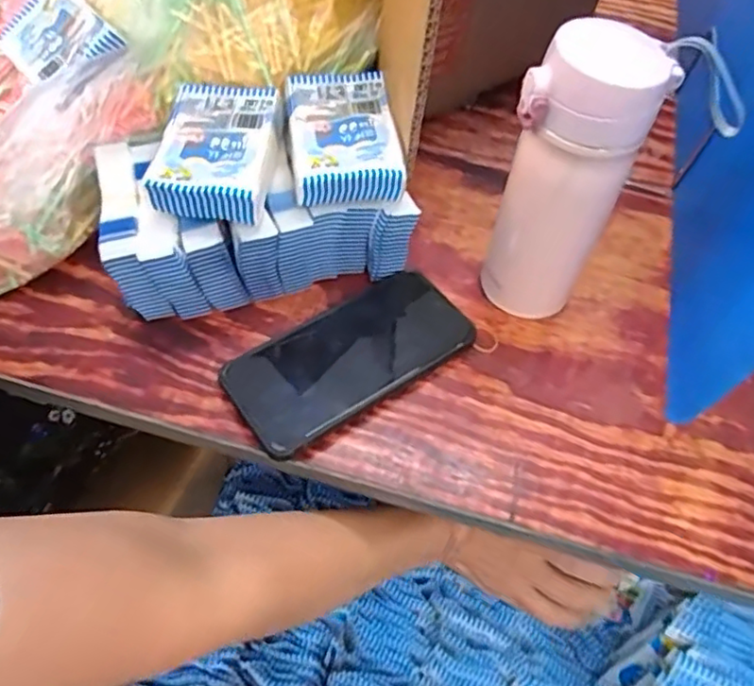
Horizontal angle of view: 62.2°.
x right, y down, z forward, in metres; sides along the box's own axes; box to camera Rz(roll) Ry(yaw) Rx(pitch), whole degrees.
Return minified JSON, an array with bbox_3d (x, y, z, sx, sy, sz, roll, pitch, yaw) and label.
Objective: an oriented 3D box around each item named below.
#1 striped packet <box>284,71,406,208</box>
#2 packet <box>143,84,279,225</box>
[{"bbox_3d":[-0.025,-0.141,0.426,0.068,0.026,0.104,-7,58,-9],"label":"striped packet"},{"bbox_3d":[-0.105,-0.125,0.415,0.071,0.028,0.105,5,57,-1],"label":"packet"}]

